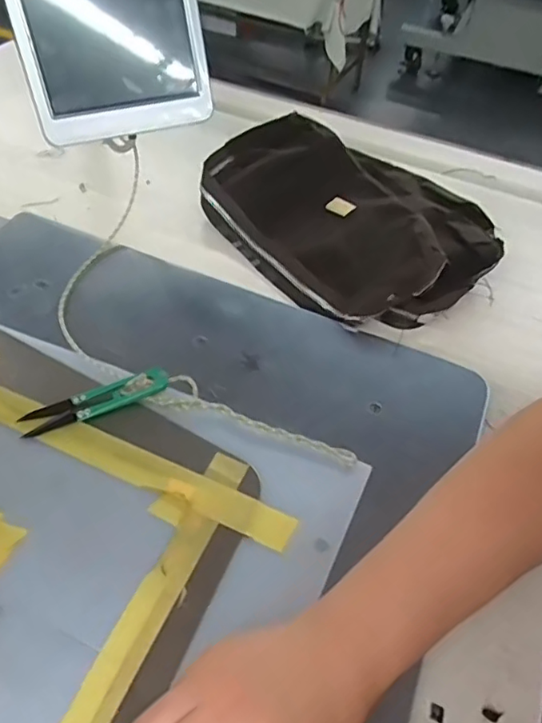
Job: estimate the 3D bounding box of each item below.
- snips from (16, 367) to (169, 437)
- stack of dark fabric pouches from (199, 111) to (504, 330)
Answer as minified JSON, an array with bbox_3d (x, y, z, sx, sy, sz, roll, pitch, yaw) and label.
[{"bbox_3d":[-0.126,0.026,0.416,0.102,0.016,0.021,-18,55,-18],"label":"snips"},{"bbox_3d":[0.091,-0.155,0.567,0.238,0.052,0.271,-30,59,-25],"label":"stack of dark fabric pouches"}]

